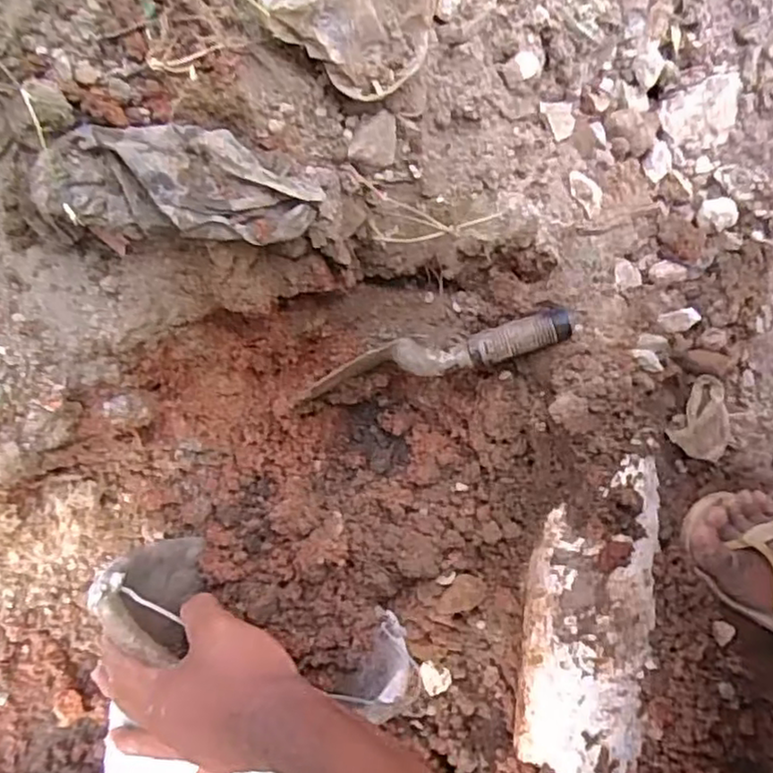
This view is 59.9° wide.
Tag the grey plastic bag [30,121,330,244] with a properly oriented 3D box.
[{"bbox_3d":[-0.131,-0.133,0.429,0.169,0.044,0.059,3,69,-17],"label":"grey plastic bag"}]

